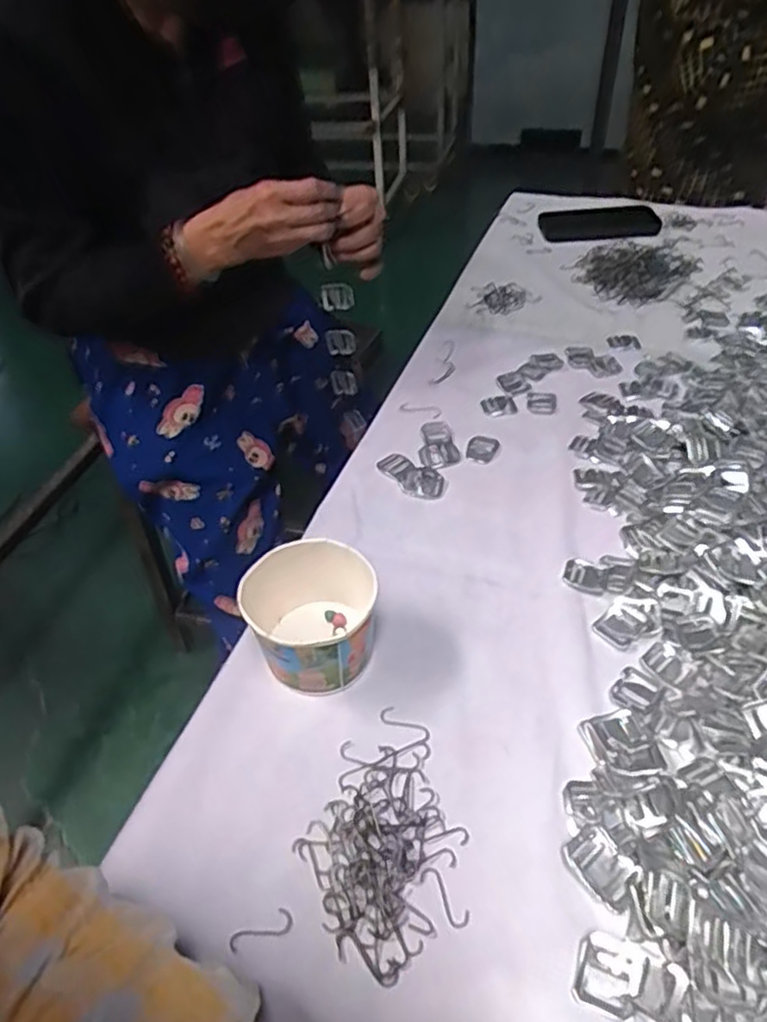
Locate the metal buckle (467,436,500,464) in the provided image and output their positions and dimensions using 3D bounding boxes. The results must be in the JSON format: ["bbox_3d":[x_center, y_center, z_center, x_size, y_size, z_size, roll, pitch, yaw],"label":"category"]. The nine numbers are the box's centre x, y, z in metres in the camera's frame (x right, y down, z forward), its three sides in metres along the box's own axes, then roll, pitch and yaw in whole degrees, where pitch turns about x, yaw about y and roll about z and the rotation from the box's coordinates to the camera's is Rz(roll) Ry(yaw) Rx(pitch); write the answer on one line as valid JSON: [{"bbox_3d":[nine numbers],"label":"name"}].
[{"bbox_3d":[0.098,-0.062,0.669,0.027,0.005,0.036,12,47,16],"label":"metal buckle"}]

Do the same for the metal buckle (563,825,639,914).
[{"bbox_3d":[0.127,0.207,0.392,0.030,0.004,0.042,-26,49,-21],"label":"metal buckle"}]

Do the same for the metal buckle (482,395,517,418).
[{"bbox_3d":[0.123,-0.111,0.718,0.034,0.005,0.030,-7,44,-3],"label":"metal buckle"}]

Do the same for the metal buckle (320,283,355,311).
[{"bbox_3d":[-0.050,-0.237,0.749,0.038,0.037,0.009,-20,46,-15],"label":"metal buckle"}]

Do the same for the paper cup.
[{"bbox_3d":[-0.053,0.079,0.488,0.083,0.079,0.087,-2,44,2],"label":"paper cup"}]

